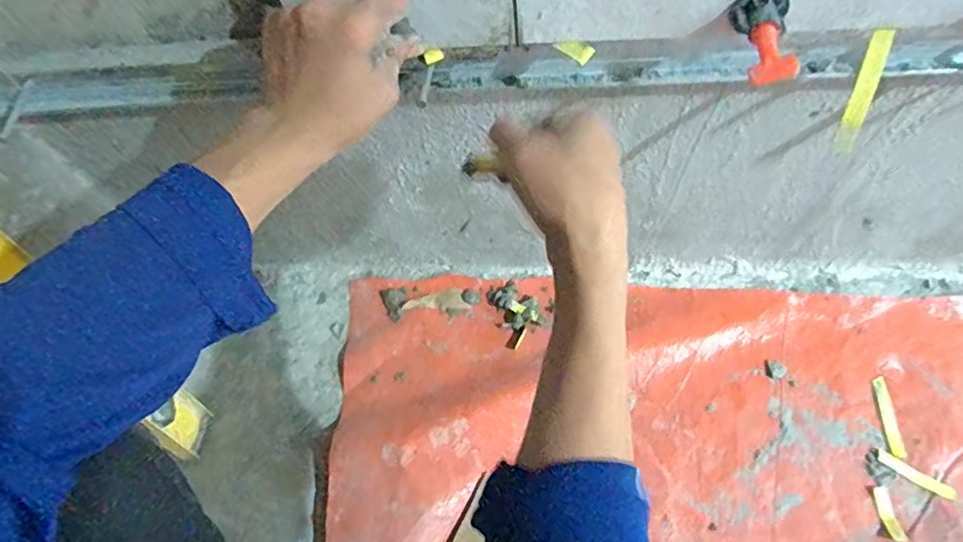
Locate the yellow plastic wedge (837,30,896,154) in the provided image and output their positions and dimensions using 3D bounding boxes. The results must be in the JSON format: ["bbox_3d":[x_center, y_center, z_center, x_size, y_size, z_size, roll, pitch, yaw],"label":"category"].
[{"bbox_3d":[0.244,-0.114,0.381,0.012,0.075,0.011,11,27,11],"label":"yellow plastic wedge"}]

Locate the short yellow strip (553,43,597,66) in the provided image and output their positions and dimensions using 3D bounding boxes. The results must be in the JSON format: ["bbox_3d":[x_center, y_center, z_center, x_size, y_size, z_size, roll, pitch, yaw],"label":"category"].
[{"bbox_3d":[0.062,-0.145,0.397,0.027,0.012,0.006,9,64,10],"label":"short yellow strip"}]

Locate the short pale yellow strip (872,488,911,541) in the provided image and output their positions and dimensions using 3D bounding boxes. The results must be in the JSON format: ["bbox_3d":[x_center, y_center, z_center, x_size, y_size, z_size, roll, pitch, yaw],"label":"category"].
[{"bbox_3d":[0.389,0.234,0.569,0.013,0.006,0.050,-3,48,3],"label":"short pale yellow strip"}]

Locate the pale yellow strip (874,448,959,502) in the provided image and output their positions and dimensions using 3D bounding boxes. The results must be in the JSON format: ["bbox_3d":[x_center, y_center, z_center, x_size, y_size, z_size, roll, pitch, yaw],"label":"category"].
[{"bbox_3d":[0.429,0.202,0.589,0.071,0.010,0.014,33,68,20],"label":"pale yellow strip"}]

